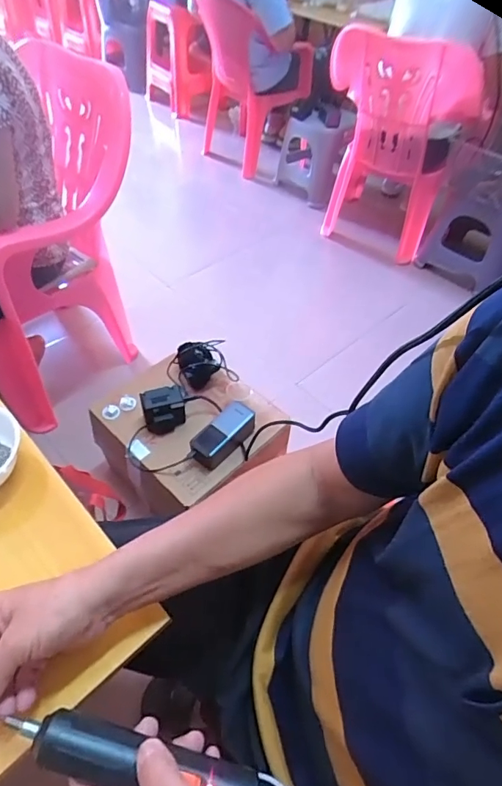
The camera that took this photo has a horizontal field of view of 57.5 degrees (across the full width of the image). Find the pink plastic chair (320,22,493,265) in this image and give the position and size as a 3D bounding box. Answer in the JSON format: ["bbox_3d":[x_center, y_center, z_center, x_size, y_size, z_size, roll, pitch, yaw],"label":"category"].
[{"bbox_3d":[0.497,-0.846,1.538,0.427,0.611,0.434,18,51,11],"label":"pink plastic chair"}]

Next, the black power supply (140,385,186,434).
[{"bbox_3d":[-0.166,0.033,0.873,0.078,0.071,0.054,-14,52,-15],"label":"black power supply"}]

